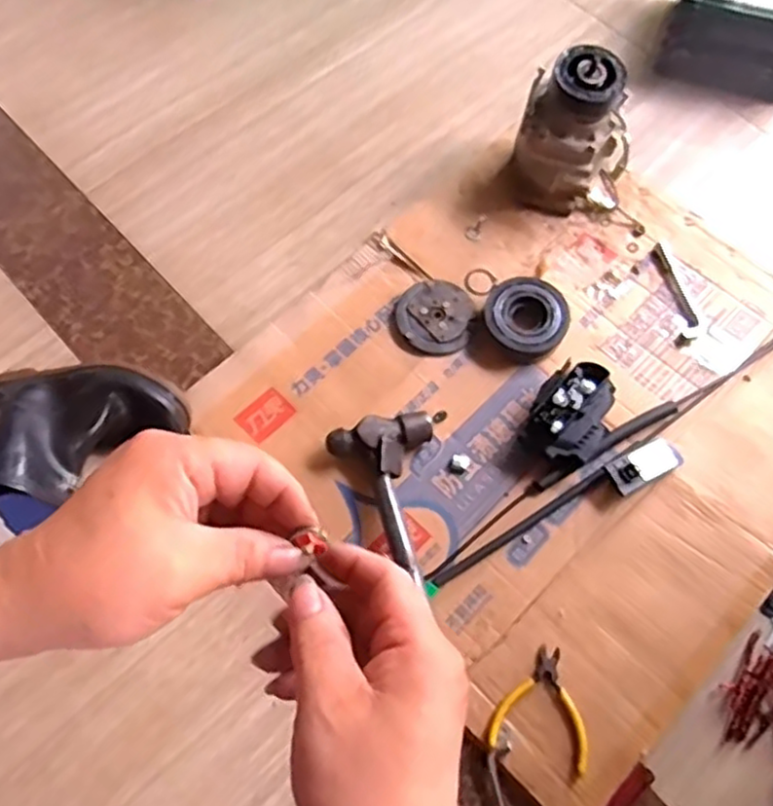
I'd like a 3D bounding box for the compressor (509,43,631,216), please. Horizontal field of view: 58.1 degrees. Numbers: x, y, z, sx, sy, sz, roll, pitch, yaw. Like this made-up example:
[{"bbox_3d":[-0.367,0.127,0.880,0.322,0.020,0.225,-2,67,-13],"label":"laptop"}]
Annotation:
[{"bbox_3d":[0.250,-0.353,0.916,0.148,0.188,0.121,19,67,9],"label":"compressor"}]

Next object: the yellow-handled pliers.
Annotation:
[{"bbox_3d":[0.161,0.304,0.709,0.095,0.017,0.109,14,66,6],"label":"yellow-handled pliers"}]

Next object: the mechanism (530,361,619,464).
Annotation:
[{"bbox_3d":[0.214,0.015,0.810,0.087,0.068,0.113,29,69,13],"label":"mechanism"}]

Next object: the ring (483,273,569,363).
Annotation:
[{"bbox_3d":[0.175,-0.108,0.878,0.104,0.045,0.097,0,65,0],"label":"ring"}]

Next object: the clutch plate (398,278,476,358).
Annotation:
[{"bbox_3d":[0.062,-0.113,0.893,0.093,0.010,0.105,11,66,5],"label":"clutch plate"}]

